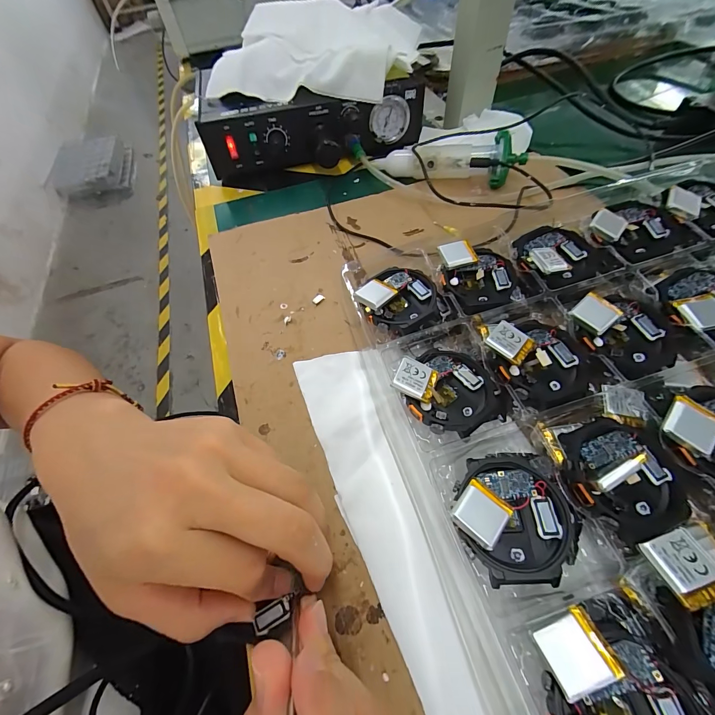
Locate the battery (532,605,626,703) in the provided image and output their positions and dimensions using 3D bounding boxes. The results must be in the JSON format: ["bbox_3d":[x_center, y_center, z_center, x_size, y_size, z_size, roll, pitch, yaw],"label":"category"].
[{"bbox_3d":[0.080,0.108,0.125,0.023,0.004,0.021,-25,40,0],"label":"battery"}]

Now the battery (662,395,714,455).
[{"bbox_3d":[0.163,0.032,0.166,0.021,0.004,0.022,36,78,15],"label":"battery"}]

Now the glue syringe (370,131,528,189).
[{"bbox_3d":[0.088,-0.196,0.343,0.145,0.037,0.034,8,58,9],"label":"glue syringe"}]

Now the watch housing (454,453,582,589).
[{"bbox_3d":[0.073,0.072,0.157,0.050,0.011,0.053,-6,60,1],"label":"watch housing"}]

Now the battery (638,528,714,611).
[{"bbox_3d":[0.128,0.081,0.132,0.021,0.004,0.023,-16,49,-3],"label":"battery"}]

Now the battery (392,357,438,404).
[{"bbox_3d":[0.032,0.012,0.190,0.023,0.005,0.021,26,64,3],"label":"battery"}]

